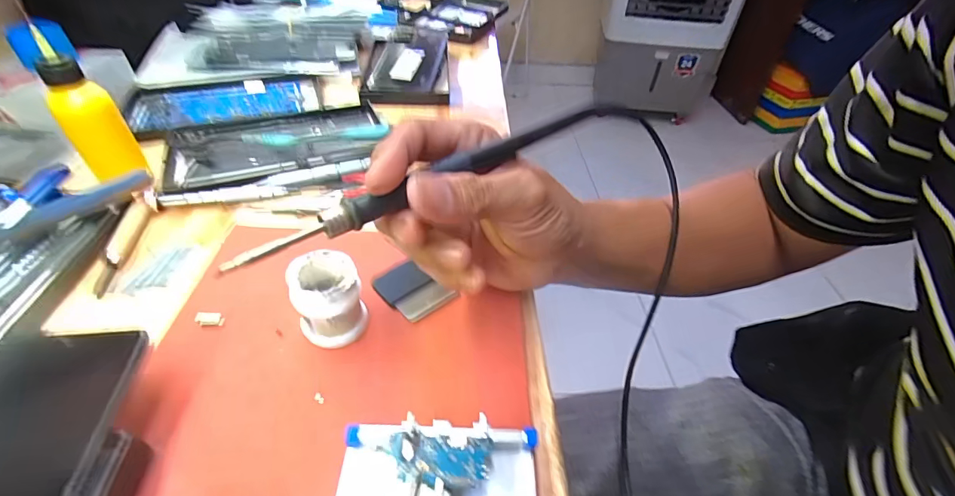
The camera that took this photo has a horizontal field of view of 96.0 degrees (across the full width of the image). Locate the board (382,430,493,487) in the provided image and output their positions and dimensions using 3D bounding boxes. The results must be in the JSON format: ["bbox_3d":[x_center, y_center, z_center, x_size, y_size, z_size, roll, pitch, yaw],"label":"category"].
[{"bbox_3d":[-0.015,0.085,0.174,0.042,0.004,0.018,6,45,-4],"label":"board"}]

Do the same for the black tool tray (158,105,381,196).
[{"bbox_3d":[-0.173,-0.093,0.376,0.176,0.013,0.102,-16,47,-18],"label":"black tool tray"}]

